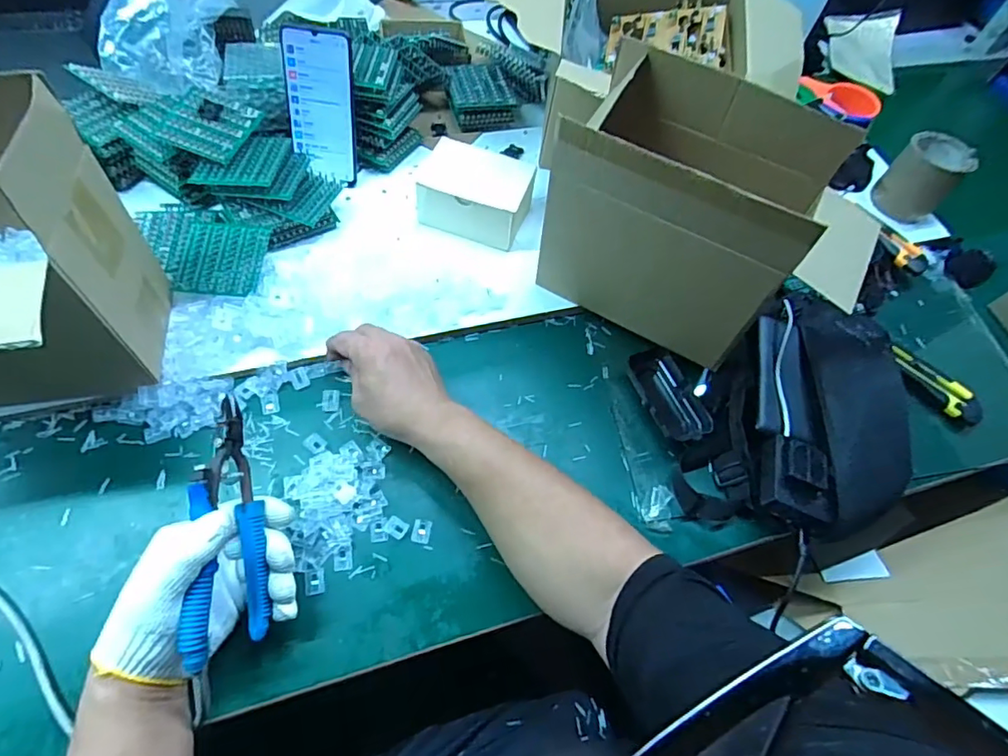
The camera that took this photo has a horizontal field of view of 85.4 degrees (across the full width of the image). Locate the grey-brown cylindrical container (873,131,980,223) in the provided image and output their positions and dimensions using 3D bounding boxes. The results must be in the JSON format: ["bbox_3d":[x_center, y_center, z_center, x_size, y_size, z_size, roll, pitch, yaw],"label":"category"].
[{"bbox_3d":[0.566,-0.275,0.737,0.091,0.078,0.080,-39,72,-25],"label":"grey-brown cylindrical container"}]

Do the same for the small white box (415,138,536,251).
[{"bbox_3d":[-0.034,-0.219,0.660,0.128,0.063,0.100,17,60,2],"label":"small white box"}]

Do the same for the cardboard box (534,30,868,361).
[{"bbox_3d":[0.165,-0.154,0.549,0.220,0.230,0.148,32,61,10],"label":"cardboard box"}]

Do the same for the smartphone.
[{"bbox_3d":[-0.212,-0.311,0.634,0.075,0.157,0.013,5,35,-4],"label":"smartphone"}]

